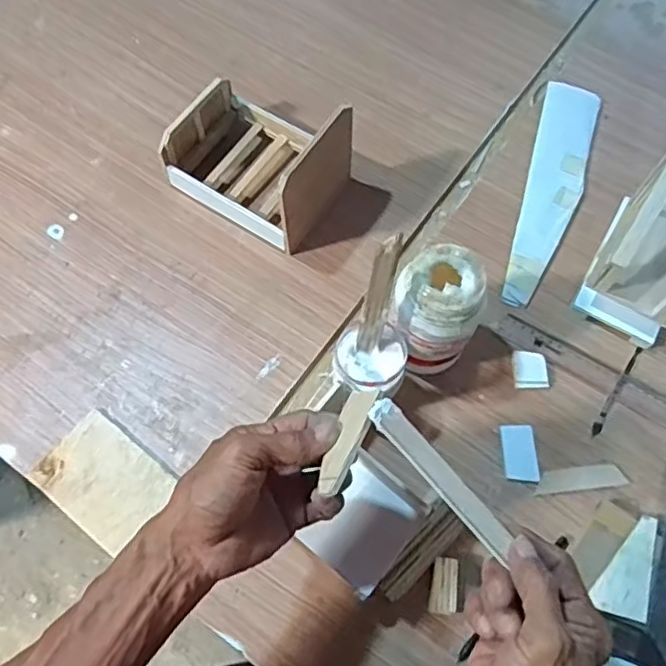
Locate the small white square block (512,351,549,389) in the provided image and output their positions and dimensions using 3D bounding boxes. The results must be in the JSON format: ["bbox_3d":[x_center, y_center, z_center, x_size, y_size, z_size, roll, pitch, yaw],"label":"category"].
[{"bbox_3d":[0.194,0.036,0.626,0.032,0.009,0.038,0,67,-1],"label":"small white square block"}]

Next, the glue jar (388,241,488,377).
[{"bbox_3d":[0.091,-0.015,0.578,0.075,0.136,0.069,0,67,-1],"label":"glue jar"}]

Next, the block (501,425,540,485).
[{"bbox_3d":[0.175,0.113,0.595,0.030,0.006,0.054,0,67,-1],"label":"block"}]

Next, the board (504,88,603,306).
[{"bbox_3d":[0.247,-0.160,0.711,0.060,0.007,0.301,17,68,6],"label":"board"}]

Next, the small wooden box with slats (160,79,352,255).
[{"bbox_3d":[-0.075,-0.190,0.655,0.177,0.117,0.131,29,69,11],"label":"small wooden box with slats"}]

